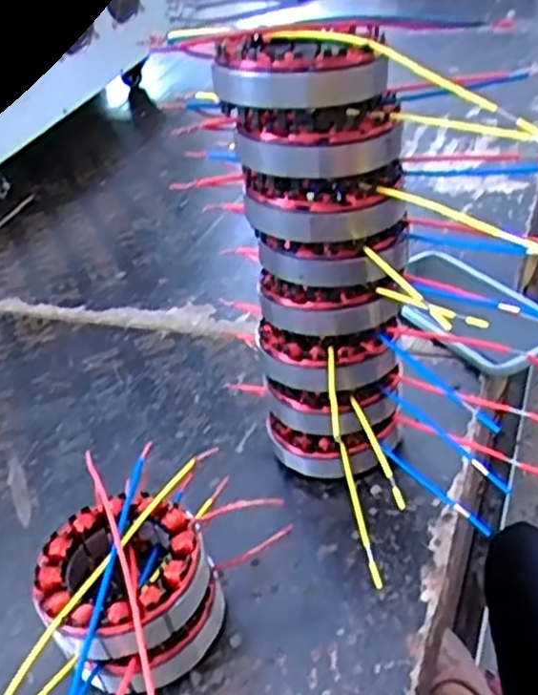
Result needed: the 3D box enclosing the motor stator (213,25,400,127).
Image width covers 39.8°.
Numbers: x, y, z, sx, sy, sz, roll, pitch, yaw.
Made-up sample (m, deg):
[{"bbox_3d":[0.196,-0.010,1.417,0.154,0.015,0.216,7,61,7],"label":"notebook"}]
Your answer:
[{"bbox_3d":[0.021,-0.138,0.375,0.085,0.037,0.073,6,38,22],"label":"motor stator"}]

